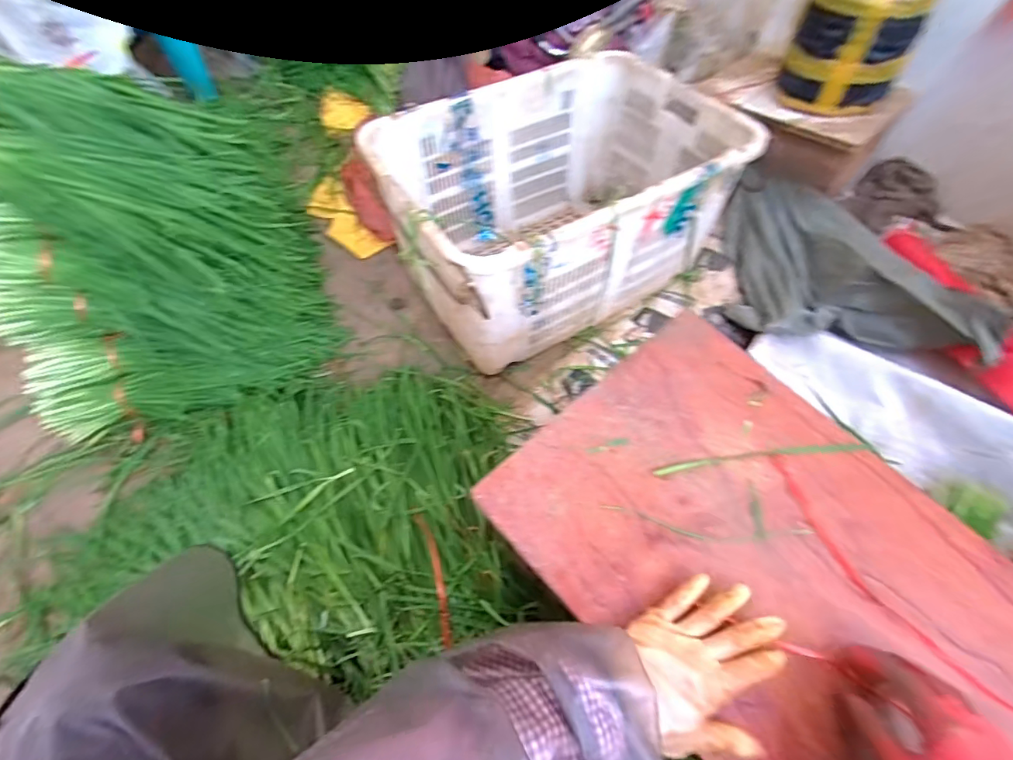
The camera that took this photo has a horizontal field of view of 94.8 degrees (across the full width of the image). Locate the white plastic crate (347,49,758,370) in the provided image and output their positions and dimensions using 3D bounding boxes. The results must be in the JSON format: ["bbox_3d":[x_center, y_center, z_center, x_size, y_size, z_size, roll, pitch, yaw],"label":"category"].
[{"bbox_3d":[0.106,-0.373,1.028,0.707,0.396,0.462,-30,67,-19],"label":"white plastic crate"}]

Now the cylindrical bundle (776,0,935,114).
[{"bbox_3d":[0.749,-0.745,1.013,0.215,0.224,0.225,2,61,-3],"label":"cylindrical bundle"}]

